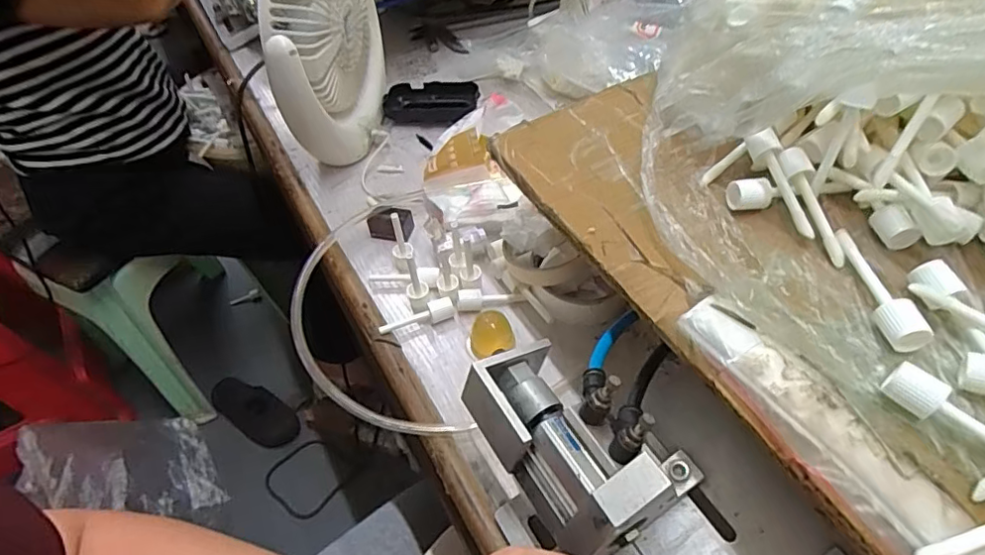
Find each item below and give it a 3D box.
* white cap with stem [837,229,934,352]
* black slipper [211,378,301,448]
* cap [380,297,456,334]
[{"bbox_3d":[0.205,0.001,0.298,0.020,0.020,0.080,0,51,5],"label":"white cap with stem"},{"bbox_3d":[-0.508,0.282,1.184,0.220,0.060,0.091,27,58,24],"label":"black slipper"},{"bbox_3d":[-0.063,0.035,0.474,0.064,0.016,0.014,-18,52,-9],"label":"cap"}]

